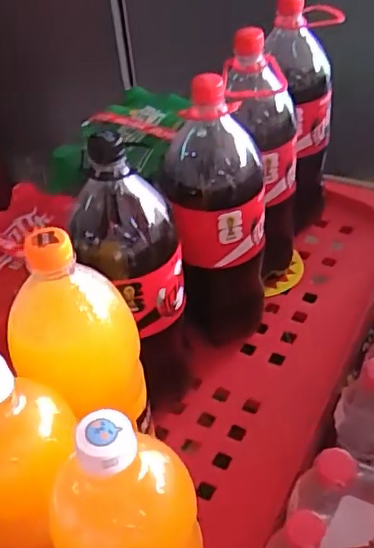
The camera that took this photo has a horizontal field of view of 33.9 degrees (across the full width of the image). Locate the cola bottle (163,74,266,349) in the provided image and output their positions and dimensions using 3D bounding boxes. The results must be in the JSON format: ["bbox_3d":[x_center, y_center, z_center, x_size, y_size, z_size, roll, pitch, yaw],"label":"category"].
[{"bbox_3d":[0.033,-0.060,0.662,0.101,0.287,0.104,-1,43,6],"label":"cola bottle"}]

